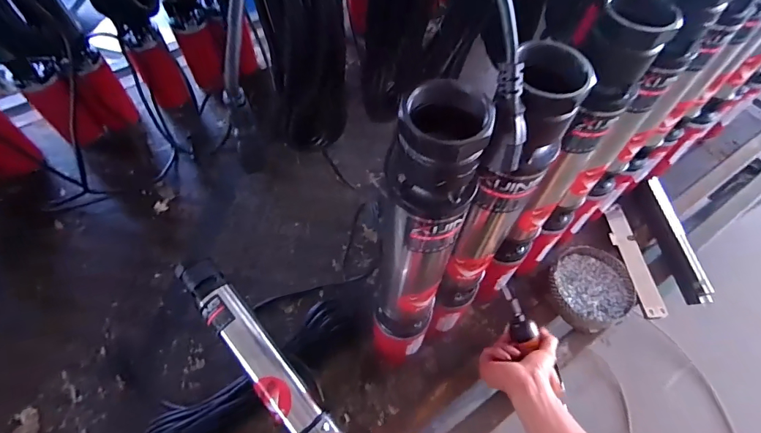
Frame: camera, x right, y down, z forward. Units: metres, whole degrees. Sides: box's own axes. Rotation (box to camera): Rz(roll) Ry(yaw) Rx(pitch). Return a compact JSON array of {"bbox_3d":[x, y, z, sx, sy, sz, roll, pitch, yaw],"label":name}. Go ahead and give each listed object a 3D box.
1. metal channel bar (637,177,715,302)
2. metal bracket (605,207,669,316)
[{"bbox_3d":[0.552,0.041,0.784,0.044,0.030,0.256,-3,60,-5],"label":"metal channel bar"},{"bbox_3d":[0.474,0.080,0.777,0.045,0.013,0.220,-4,60,0],"label":"metal bracket"}]

